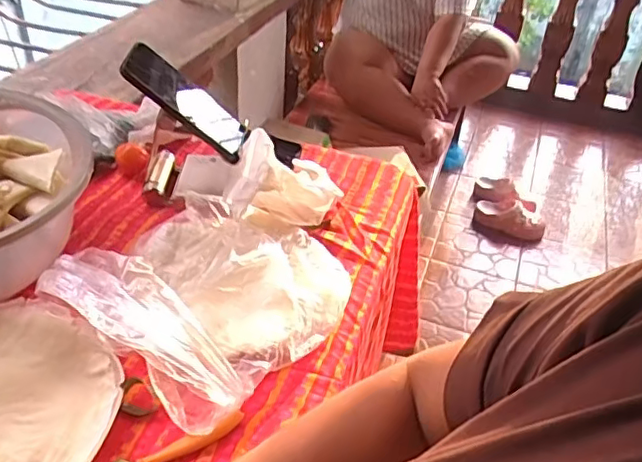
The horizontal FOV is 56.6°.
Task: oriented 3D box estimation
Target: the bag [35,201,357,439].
[{"bbox_3d":[-0.109,0.047,0.590,0.228,0.069,0.244,25,42,23],"label":"bag"}]

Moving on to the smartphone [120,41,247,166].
[{"bbox_3d":[-0.154,-0.150,0.692,0.162,0.015,0.077,40,36,-28],"label":"smartphone"}]

